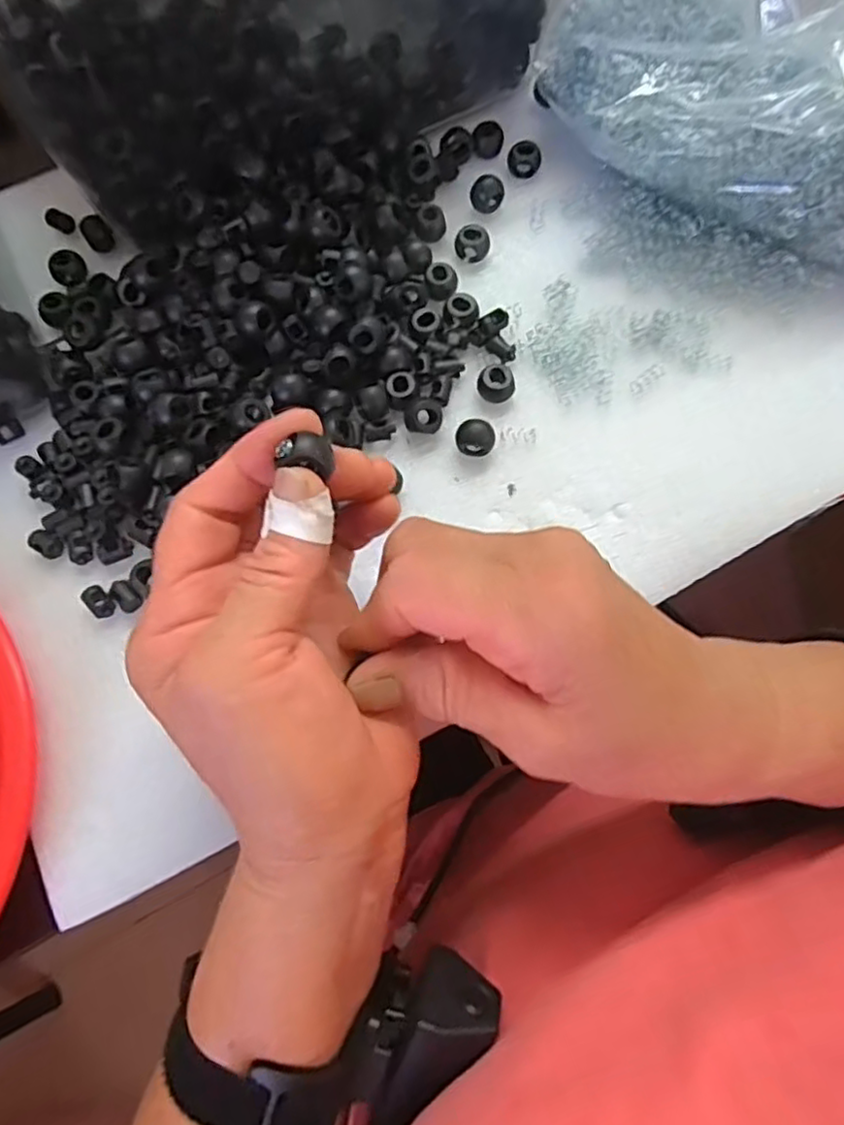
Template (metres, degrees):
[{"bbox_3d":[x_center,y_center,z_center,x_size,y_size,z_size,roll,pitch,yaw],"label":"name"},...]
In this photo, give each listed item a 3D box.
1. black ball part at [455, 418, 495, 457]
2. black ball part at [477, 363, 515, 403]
[{"bbox_3d":[0.024,-0.057,0.303,0.017,0.013,0.013,20,74,9],"label":"black ball part"},{"bbox_3d":[0.035,-0.084,0.310,0.015,0.012,0.013,-22,72,-5],"label":"black ball part"}]

